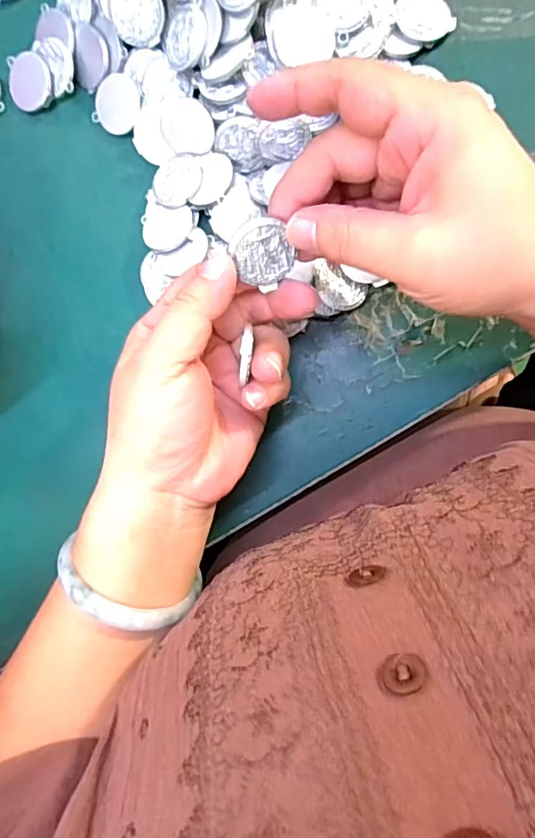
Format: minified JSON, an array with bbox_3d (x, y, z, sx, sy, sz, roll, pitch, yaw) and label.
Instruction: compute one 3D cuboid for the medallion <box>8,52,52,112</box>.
[{"bbox_3d":[-0.136,-0.192,0.304,0.029,0.004,0.029,0,107,21],"label":"medallion"}]

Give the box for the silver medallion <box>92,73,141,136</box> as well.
[{"bbox_3d":[-0.083,-0.175,0.297,0.032,0.004,0.029,29,111,14],"label":"silver medallion"}]

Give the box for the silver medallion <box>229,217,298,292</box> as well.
[{"bbox_3d":[-0.002,-0.068,0.220,0.023,0.029,0.004,-23,46,1],"label":"silver medallion"}]

